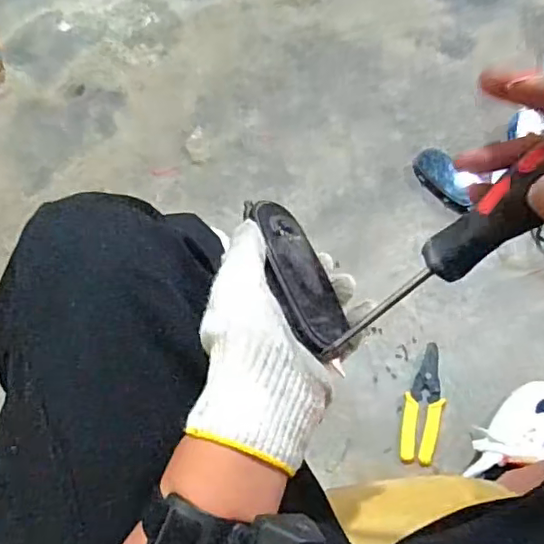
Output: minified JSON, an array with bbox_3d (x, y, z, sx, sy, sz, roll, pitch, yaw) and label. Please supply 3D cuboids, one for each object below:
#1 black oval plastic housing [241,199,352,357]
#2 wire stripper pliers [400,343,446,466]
[{"bbox_3d":[0.012,0.004,0.416,0.048,0.028,0.120,3,55,-41],"label":"black oval plastic housing"},{"bbox_3d":[0.209,0.180,0.786,0.049,0.018,0.163,10,65,13],"label":"wire stripper pliers"}]

